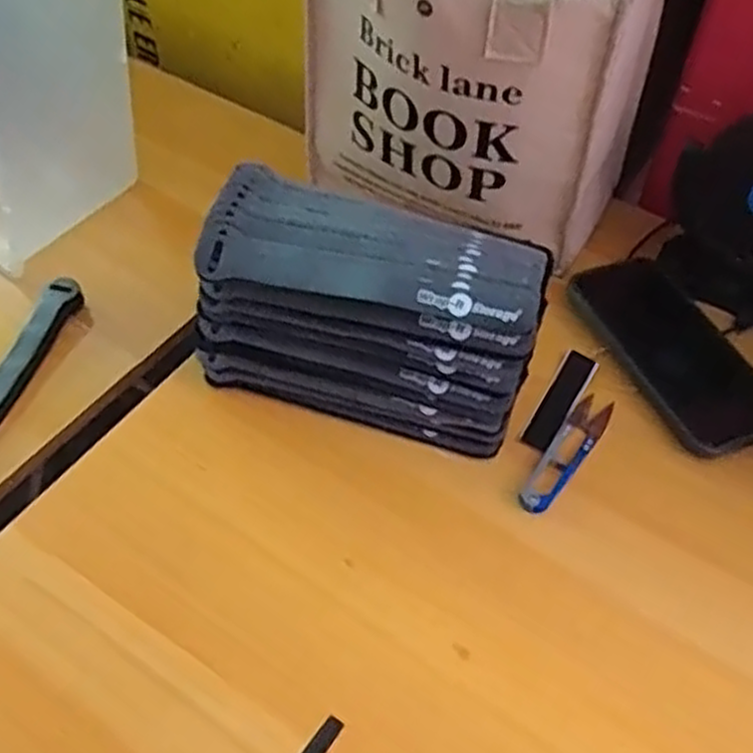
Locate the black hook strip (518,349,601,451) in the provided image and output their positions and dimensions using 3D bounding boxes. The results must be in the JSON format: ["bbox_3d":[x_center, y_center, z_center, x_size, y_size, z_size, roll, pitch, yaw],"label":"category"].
[{"bbox_3d":[0.122,0.015,0.528,0.022,0.005,0.089,27,57,18],"label":"black hook strip"}]

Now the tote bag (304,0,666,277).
[{"bbox_3d":[0.070,-0.224,0.551,0.214,0.201,0.165,30,58,20],"label":"tote bag"}]

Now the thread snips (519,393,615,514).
[{"bbox_3d":[0.121,0.046,0.499,0.023,0.013,0.103,30,58,20],"label":"thread snips"}]

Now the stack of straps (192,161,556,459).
[{"bbox_3d":[-0.004,-0.039,0.502,0.204,0.109,0.099,14,54,10],"label":"stack of straps"}]

